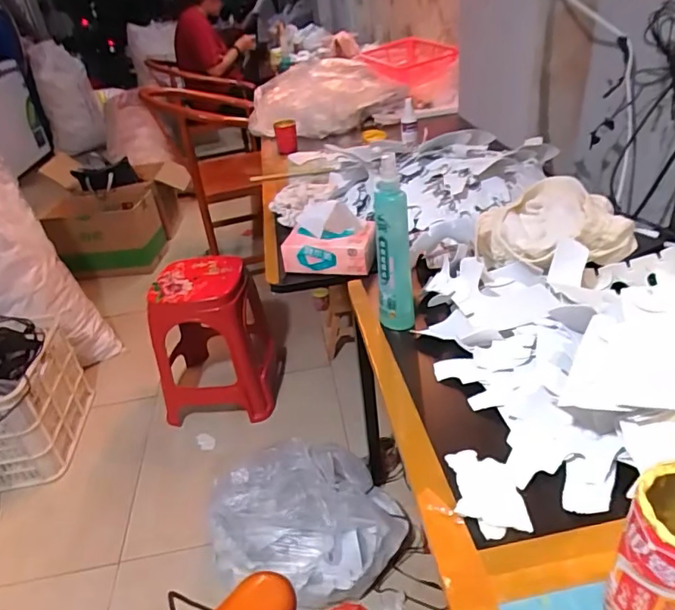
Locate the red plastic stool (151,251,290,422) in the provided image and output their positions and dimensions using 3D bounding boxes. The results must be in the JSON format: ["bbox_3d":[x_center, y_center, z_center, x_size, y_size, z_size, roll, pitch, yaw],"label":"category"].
[{"bbox_3d":[-0.390,0.078,1.658,0.356,0.490,0.371,-7,32,0],"label":"red plastic stool"}]

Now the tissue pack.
[{"bbox_3d":[-0.013,-0.104,0.789,0.140,0.097,0.062,2,33,14],"label":"tissue pack"}]

